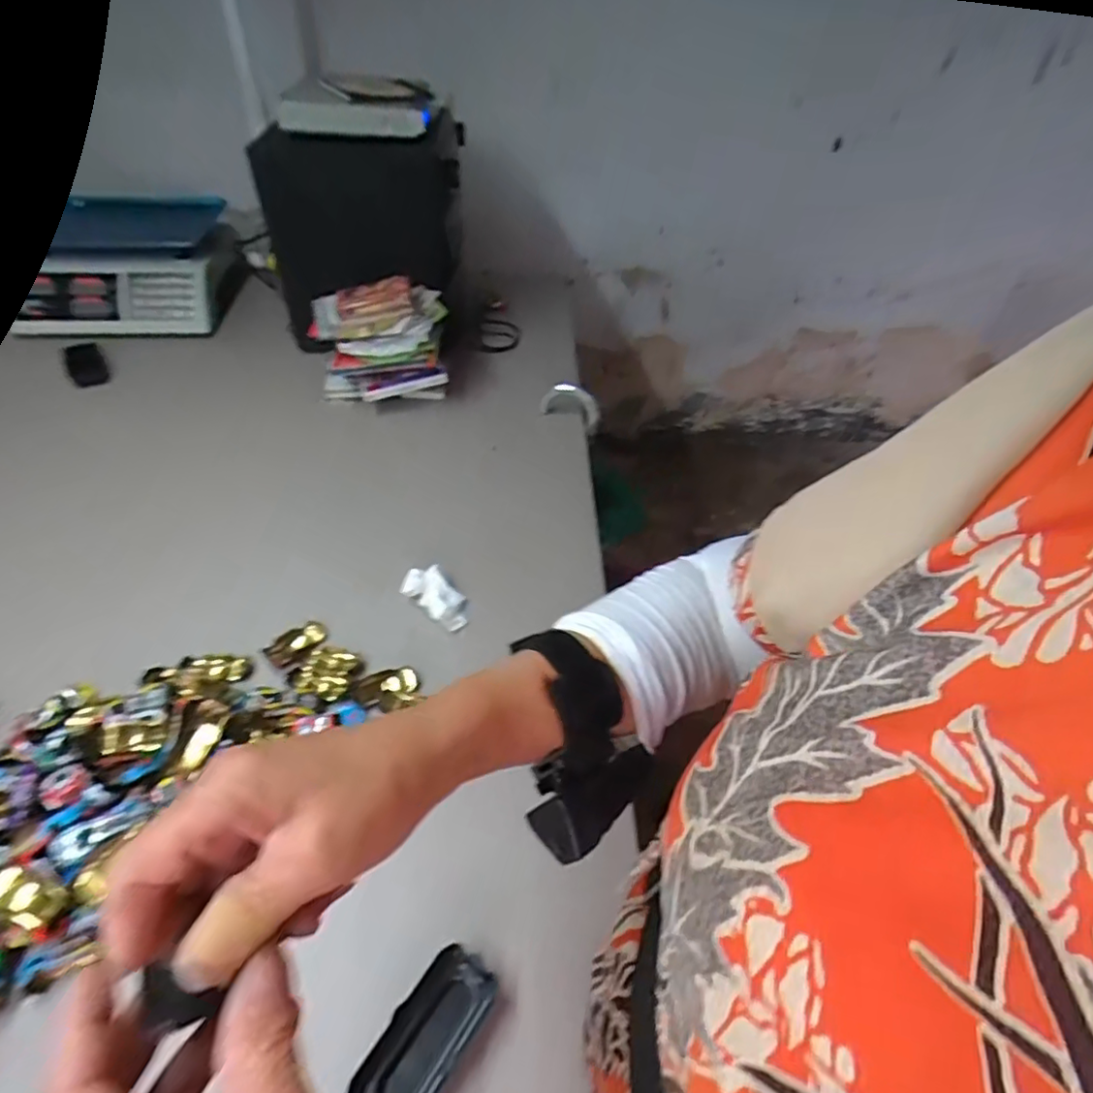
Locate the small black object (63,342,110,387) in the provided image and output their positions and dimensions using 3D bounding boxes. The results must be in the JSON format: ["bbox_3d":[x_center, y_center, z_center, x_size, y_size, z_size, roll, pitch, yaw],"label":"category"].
[{"bbox_3d":[-0.774,-0.306,1.000,0.053,0.025,0.118,-25,52,-26],"label":"small black object"}]

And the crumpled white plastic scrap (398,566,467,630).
[{"bbox_3d":[-0.125,0.056,0.679,0.088,0.020,0.045,43,55,11],"label":"crumpled white plastic scrap"}]

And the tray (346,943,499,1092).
[{"bbox_3d":[-0.082,0.337,0.408,0.050,0.023,0.108,27,50,21],"label":"tray"}]

